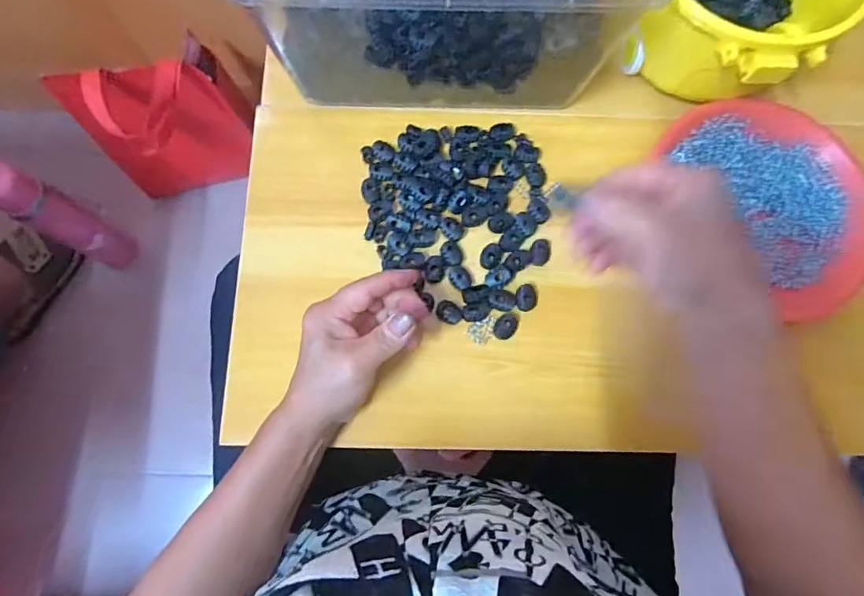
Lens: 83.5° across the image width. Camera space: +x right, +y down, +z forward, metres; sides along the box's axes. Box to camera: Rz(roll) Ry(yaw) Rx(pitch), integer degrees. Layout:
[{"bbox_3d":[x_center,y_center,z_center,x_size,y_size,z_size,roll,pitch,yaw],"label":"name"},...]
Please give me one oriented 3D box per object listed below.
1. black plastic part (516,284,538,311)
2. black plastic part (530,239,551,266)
[{"bbox_3d":[0.078,0.000,0.402,0.017,0.004,0.022,7,78,1],"label":"black plastic part"},{"bbox_3d":[0.092,-0.039,0.411,0.017,0.005,0.022,7,78,1],"label":"black plastic part"}]

